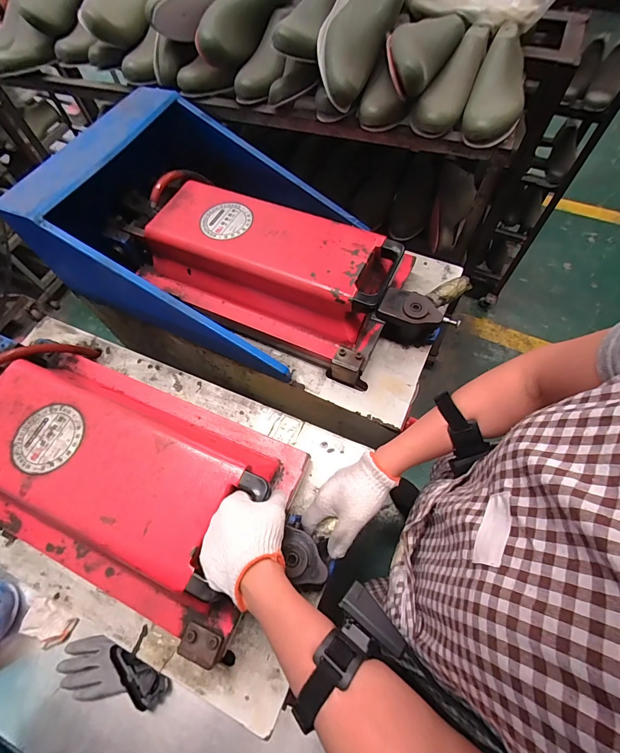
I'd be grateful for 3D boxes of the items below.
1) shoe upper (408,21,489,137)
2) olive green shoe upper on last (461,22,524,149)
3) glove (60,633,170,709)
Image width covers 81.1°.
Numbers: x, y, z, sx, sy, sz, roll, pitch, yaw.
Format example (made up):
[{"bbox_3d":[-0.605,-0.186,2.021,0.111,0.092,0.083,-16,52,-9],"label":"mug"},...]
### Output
[{"bbox_3d":[0.255,-0.536,0.650,0.079,0.072,0.238,22,67,12],"label":"shoe upper"},{"bbox_3d":[0.337,-0.513,0.638,0.090,0.072,0.263,19,66,10],"label":"olive green shoe upper on last"},{"bbox_3d":[-0.323,0.488,0.600,0.185,0.029,0.080,7,65,5],"label":"glove"}]

